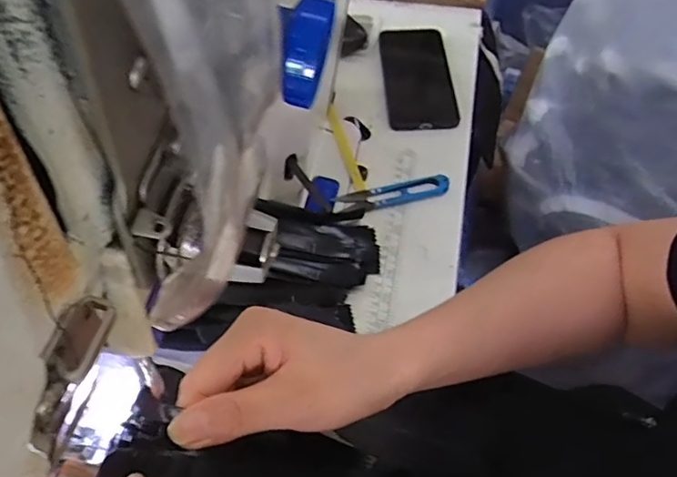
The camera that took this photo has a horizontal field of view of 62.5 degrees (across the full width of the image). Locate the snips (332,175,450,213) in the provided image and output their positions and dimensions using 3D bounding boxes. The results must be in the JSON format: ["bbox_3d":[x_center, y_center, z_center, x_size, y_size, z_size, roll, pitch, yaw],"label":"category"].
[{"bbox_3d":[0.054,-0.045,0.546,0.107,0.012,0.028,-13,56,-8],"label":"snips"}]

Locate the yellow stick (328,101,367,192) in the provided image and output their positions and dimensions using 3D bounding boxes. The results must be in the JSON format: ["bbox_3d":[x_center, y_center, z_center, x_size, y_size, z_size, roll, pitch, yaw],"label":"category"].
[{"bbox_3d":[0.007,-0.097,0.587,0.014,0.009,0.117,-13,56,-8],"label":"yellow stick"}]

